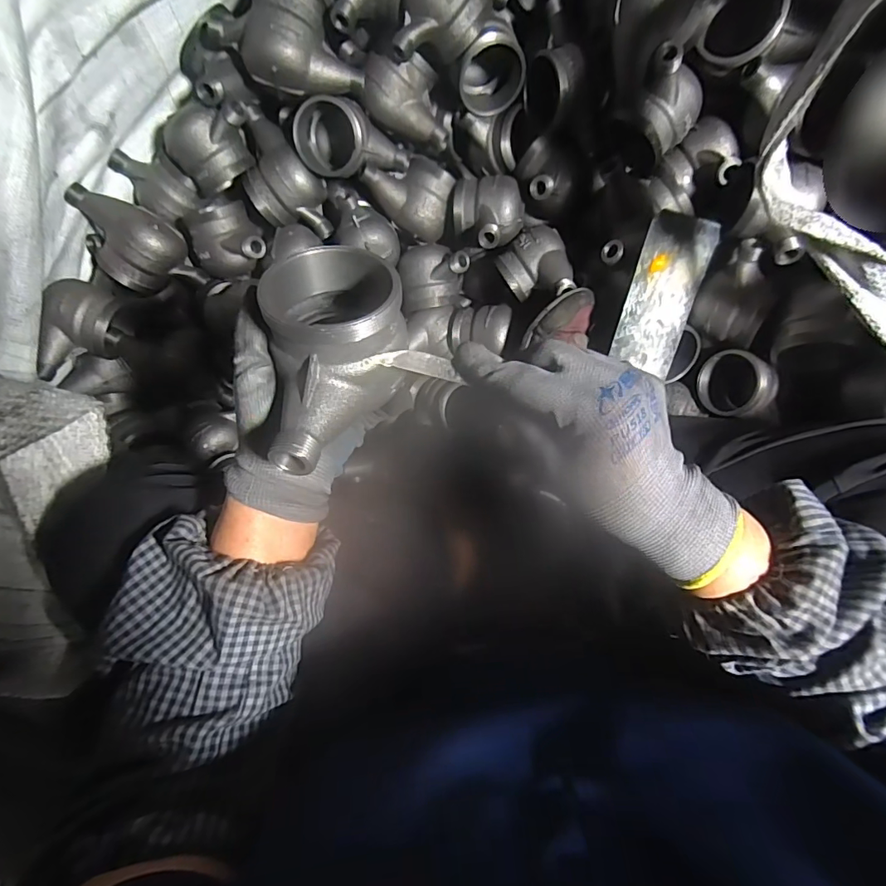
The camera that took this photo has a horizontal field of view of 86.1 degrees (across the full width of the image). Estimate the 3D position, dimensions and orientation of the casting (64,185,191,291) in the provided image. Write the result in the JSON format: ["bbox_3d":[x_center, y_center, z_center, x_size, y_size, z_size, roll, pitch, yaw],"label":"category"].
[{"bbox_3d":[-0.381,-0.244,0.569,0.111,0.066,0.093,30,82,-3],"label":"casting"}]

